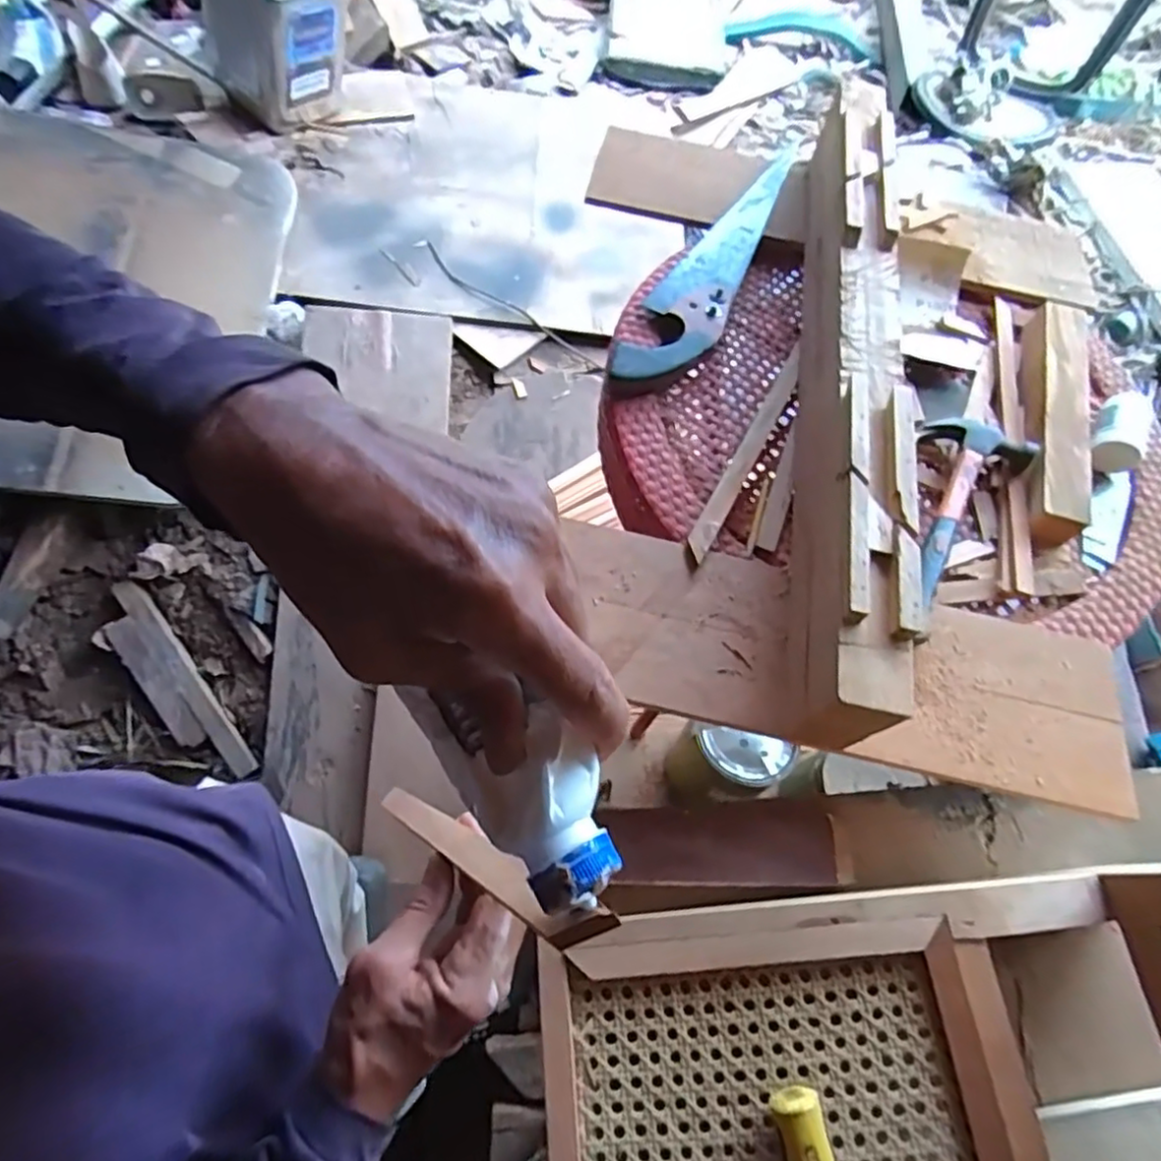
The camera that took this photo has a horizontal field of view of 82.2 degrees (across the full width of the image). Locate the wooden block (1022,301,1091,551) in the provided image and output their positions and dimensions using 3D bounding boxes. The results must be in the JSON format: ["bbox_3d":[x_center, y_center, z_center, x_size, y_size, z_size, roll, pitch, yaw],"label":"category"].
[{"bbox_3d":[0.483,-0.173,0.678,0.057,0.040,0.313,18,63,6],"label":"wooden block"}]

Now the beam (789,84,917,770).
[{"bbox_3d":[0.242,-0.207,0.627,0.065,0.129,0.720,10,62,2],"label":"beam"}]

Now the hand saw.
[{"bbox_3d":[0.150,-0.362,0.743,0.080,0.021,0.435,22,63,8],"label":"hand saw"}]

